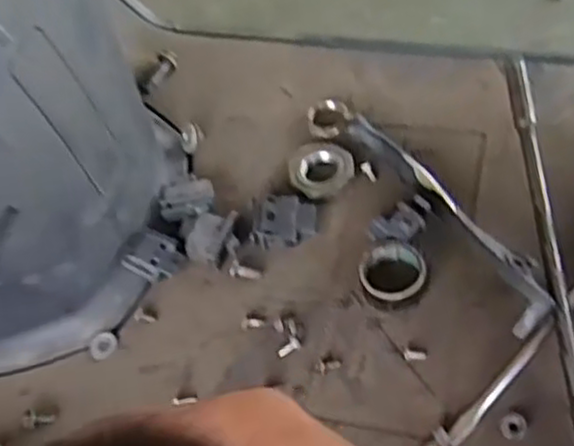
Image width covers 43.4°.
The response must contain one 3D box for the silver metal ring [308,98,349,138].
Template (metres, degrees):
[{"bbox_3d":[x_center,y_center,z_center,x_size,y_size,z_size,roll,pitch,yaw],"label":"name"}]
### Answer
[{"bbox_3d":[0.030,-0.077,0.525,0.029,0.011,0.030,-5,56,3],"label":"silver metal ring"}]

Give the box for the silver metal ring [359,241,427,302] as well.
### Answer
[{"bbox_3d":[0.063,0.031,0.436,0.039,0.023,0.041,-3,56,4],"label":"silver metal ring"}]

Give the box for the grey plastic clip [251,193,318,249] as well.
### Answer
[{"bbox_3d":[0.000,-0.001,0.473,0.039,0.012,0.036,8,57,11],"label":"grey plastic clip"}]

